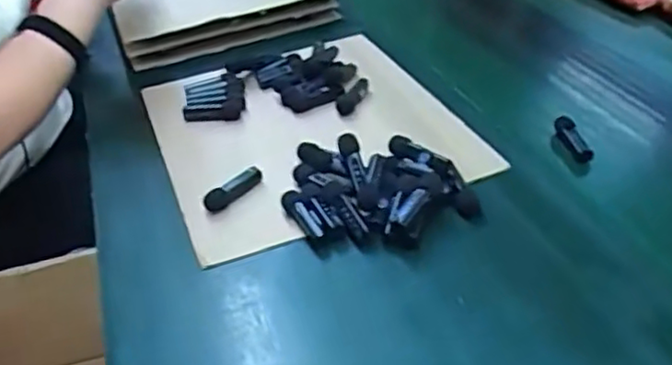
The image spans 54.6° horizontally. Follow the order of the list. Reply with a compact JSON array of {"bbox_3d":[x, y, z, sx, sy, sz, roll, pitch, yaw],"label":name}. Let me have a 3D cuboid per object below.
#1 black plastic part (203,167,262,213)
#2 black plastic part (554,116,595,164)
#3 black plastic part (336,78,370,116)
[{"bbox_3d":[-0.095,0.005,0.603,0.023,0.013,0.060,24,43,32],"label":"black plastic part"},{"bbox_3d":[0.236,-0.045,0.651,0.019,0.011,0.074,-2,35,0],"label":"black plastic part"},{"bbox_3d":[0.021,-0.097,0.729,0.022,0.013,0.062,20,57,29],"label":"black plastic part"}]

